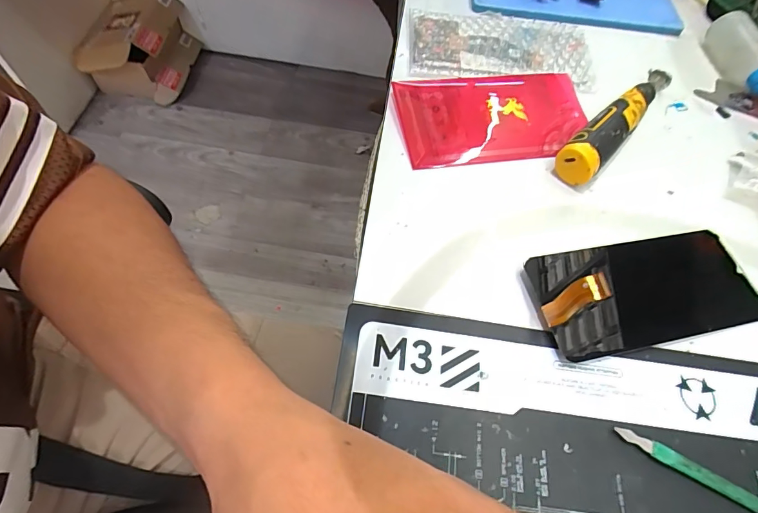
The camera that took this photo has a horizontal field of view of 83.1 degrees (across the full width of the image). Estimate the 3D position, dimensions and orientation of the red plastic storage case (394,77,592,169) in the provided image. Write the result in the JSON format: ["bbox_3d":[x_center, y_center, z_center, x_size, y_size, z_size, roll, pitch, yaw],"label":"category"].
[{"bbox_3d":[0.097,-0.119,0.353,0.158,0.011,0.094,-7,61,-8],"label":"red plastic storage case"}]

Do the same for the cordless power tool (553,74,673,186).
[{"bbox_3d":[0.199,-0.115,0.352,0.029,0.030,0.164,40,65,17],"label":"cordless power tool"}]

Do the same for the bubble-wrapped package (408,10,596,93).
[{"bbox_3d":[0.113,-0.199,0.399,0.168,0.010,0.097,2,60,-3],"label":"bubble-wrapped package"}]

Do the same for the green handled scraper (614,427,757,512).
[{"bbox_3d":[0.185,0.124,0.228,0.115,0.006,0.009,27,62,11],"label":"green handled scraper"}]

